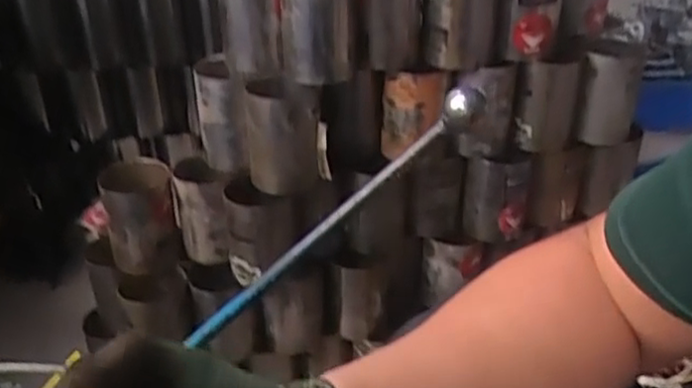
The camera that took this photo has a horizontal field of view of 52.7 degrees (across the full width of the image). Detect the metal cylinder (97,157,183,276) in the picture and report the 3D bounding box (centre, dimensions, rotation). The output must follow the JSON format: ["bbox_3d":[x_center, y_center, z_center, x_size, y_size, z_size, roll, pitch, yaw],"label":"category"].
[{"bbox_3d":[-0.283,0.035,0.969,0.094,0.142,0.078,-12,34,-17],"label":"metal cylinder"}]

